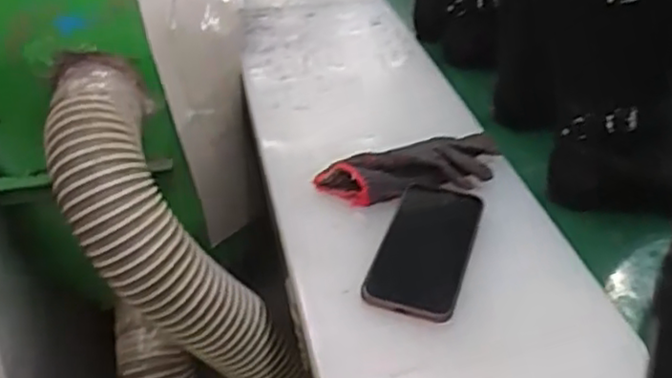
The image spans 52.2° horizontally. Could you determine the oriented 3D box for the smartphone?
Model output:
[{"bbox_3d":[0.077,0.048,0.589,0.077,0.016,0.154,7,36,18],"label":"smartphone"}]

